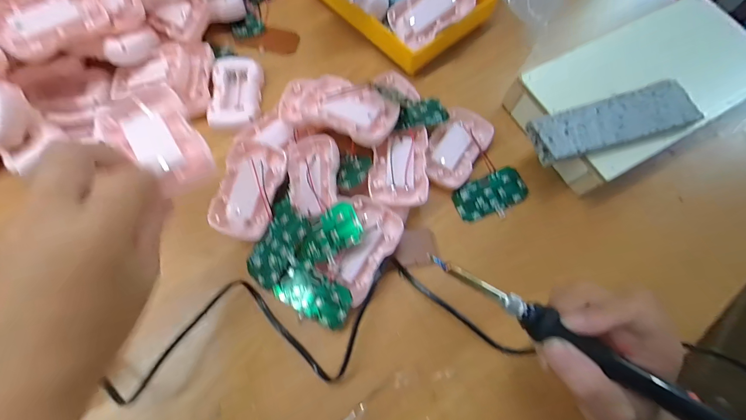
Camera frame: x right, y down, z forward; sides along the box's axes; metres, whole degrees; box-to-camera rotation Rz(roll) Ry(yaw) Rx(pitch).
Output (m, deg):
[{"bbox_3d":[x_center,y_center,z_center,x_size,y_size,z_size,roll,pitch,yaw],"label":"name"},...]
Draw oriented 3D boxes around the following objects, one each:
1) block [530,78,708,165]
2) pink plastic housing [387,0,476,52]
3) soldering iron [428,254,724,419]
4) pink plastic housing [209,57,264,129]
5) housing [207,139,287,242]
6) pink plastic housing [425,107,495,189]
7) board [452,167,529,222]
[{"bbox_3d":[0.223,-0.083,0.309,0.151,0.021,0.047,-16,71,-8],"label":"block"},{"bbox_3d":[0.063,-0.216,0.357,0.087,0.011,0.052,-30,95,11],"label":"pink plastic housing"},{"bbox_3d":[0.127,0.083,0.197,0.198,0.012,0.016,29,71,17],"label":"soldering iron"},{"bbox_3d":[-0.146,-0.126,0.354,0.049,0.014,0.082,-2,69,-3],"label":"pink plastic housing"},{"bbox_3d":[-0.117,-0.021,0.310,0.056,0.020,0.091,11,69,2],"label":"housing"},{"bbox_3d":[0.087,-0.066,0.348,0.053,0.016,0.091,30,71,9],"label":"pink plastic housing"},{"bbox_3d":[0.120,-0.014,0.336,0.073,0.011,0.040,-22,72,-10],"label":"board"}]

